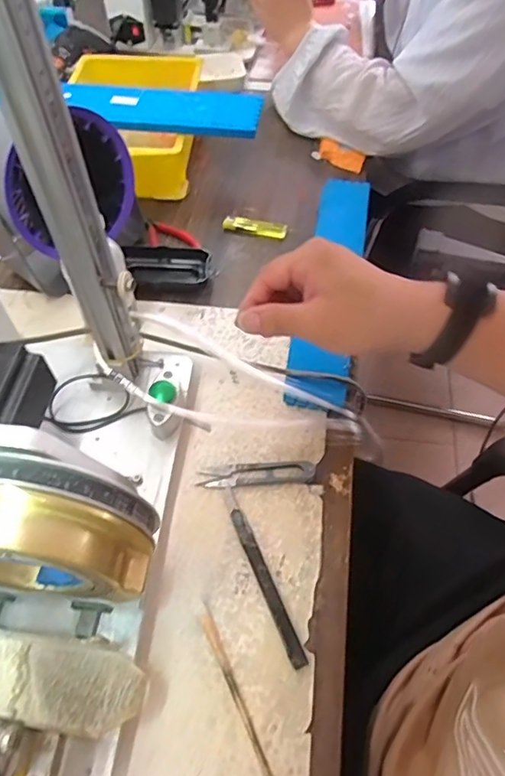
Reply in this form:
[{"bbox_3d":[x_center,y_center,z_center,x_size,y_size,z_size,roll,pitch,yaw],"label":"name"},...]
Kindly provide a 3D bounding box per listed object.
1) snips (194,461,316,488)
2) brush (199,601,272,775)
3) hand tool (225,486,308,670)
[{"bbox_3d":[0.004,0.076,0.464,0.100,0.005,0.021,-4,57,-2],"label":"snips"},{"bbox_3d":[-0.007,0.228,0.364,0.009,0.004,0.151,-21,59,-13],"label":"brush"},{"bbox_3d":[0.007,0.146,0.417,0.012,0.008,0.148,-21,59,-13],"label":"hand tool"}]

